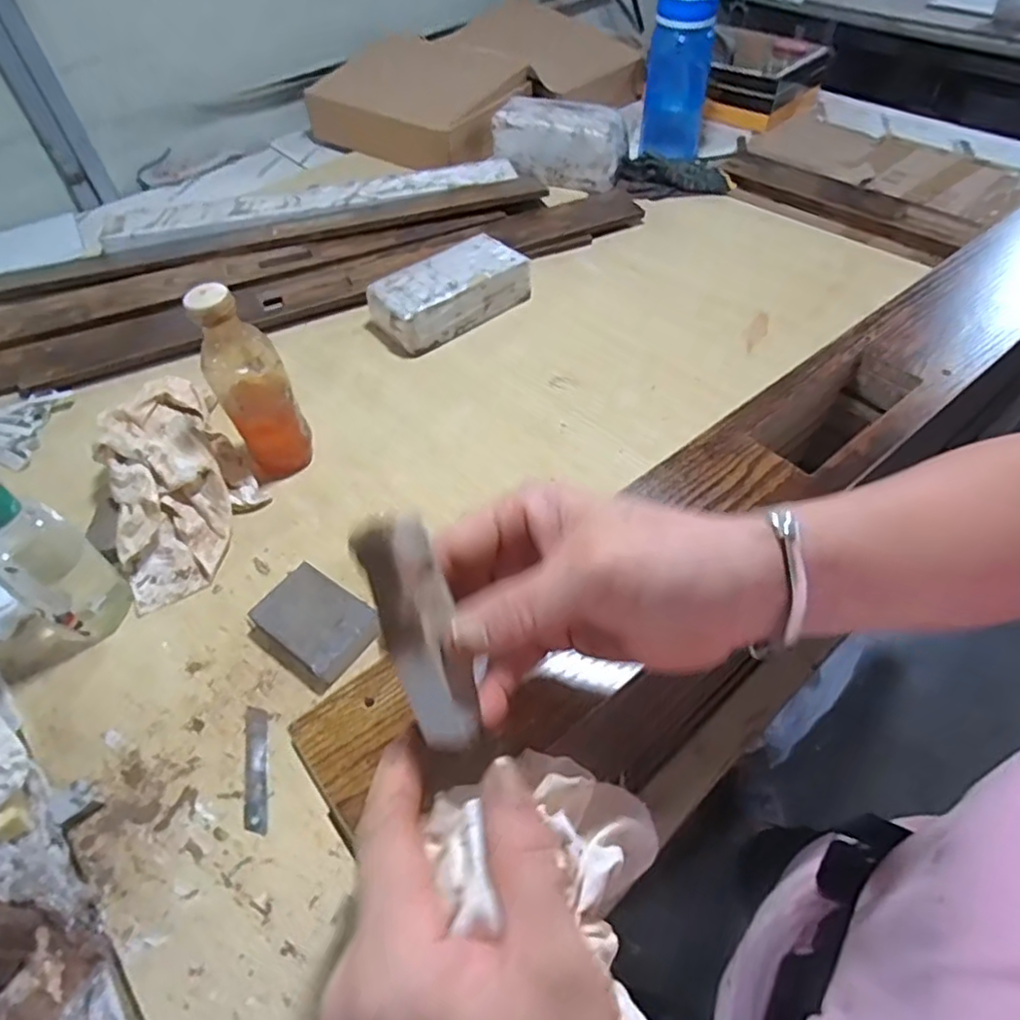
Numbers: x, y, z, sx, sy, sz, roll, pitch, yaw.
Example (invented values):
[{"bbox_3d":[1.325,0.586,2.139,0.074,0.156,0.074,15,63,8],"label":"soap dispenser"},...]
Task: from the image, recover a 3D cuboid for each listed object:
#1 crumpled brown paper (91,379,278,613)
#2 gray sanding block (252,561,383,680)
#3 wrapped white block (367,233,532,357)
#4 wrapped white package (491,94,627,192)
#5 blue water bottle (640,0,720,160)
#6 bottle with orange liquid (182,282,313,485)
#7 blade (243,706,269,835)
[{"bbox_3d":[-0.337,-0.029,0.632,0.134,0.085,0.208,-23,55,-15],"label":"crumpled brown paper"},{"bbox_3d":[-0.168,0.100,0.556,0.103,0.025,0.068,29,59,22],"label":"gray sanding block"},{"bbox_3d":[-0.078,-0.298,0.839,0.215,0.060,0.104,-33,58,-21],"label":"wrapped white block"},{"bbox_3d":[0.085,-0.634,1.071,0.220,0.090,0.096,18,55,16],"label":"wrapped white package"},{"bbox_3d":[0.282,-0.741,1.040,0.101,0.260,0.085,10,53,10],"label":"blue water bottle"},{"bbox_3d":[-0.255,-0.121,0.626,0.072,0.197,0.062,-26,56,-17],"label":"bottle with orange liquid"},{"bbox_3d":[-0.200,0.201,0.493,0.018,0.004,0.097,-11,53,-6],"label":"blade"}]

